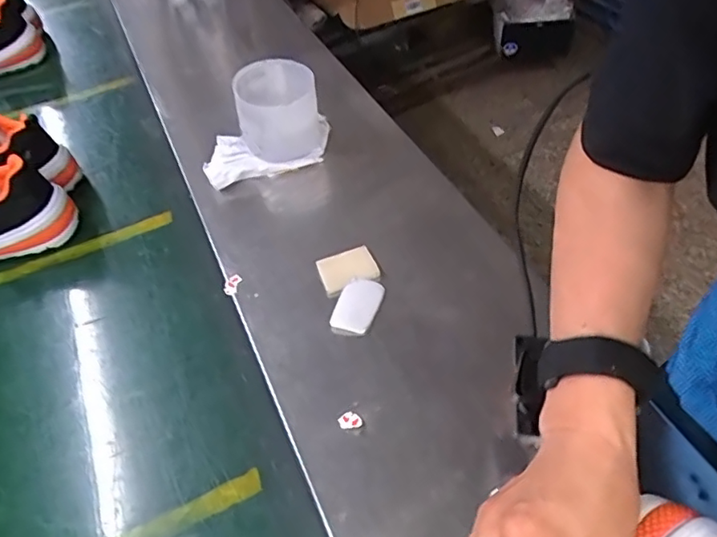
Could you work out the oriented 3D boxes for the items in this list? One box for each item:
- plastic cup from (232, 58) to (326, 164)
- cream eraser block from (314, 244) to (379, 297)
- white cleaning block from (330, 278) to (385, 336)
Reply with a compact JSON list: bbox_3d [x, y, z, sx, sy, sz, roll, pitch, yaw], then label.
[{"bbox_3d":[-0.092,-0.178,0.666,0.093,0.102,0.090,-3,49,4],"label":"plastic cup"},{"bbox_3d":[-0.011,0.000,0.553,0.056,0.009,0.044,-22,50,-12],"label":"cream eraser block"},{"bbox_3d":[-0.001,0.035,0.523,0.037,0.009,0.063,14,52,18],"label":"white cleaning block"}]

